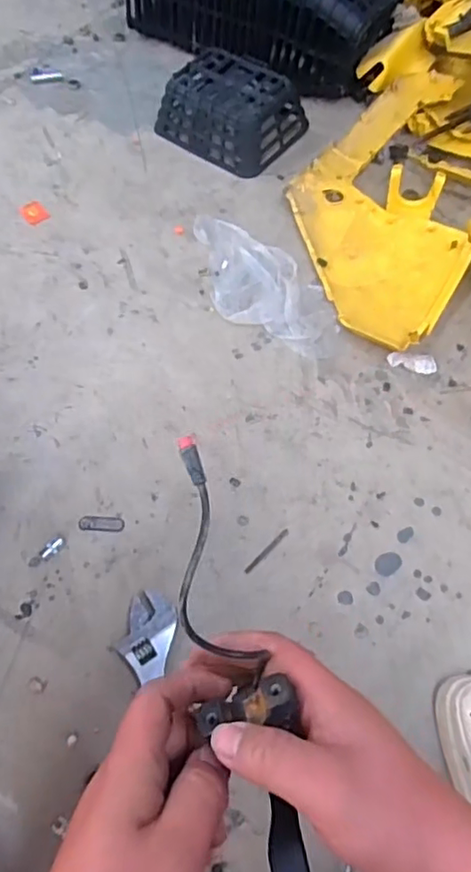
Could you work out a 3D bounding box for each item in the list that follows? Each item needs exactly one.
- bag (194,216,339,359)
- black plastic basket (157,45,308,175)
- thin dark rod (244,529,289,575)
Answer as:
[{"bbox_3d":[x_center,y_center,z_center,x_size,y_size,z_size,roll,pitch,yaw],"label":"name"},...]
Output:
[{"bbox_3d":[0.041,-0.314,1.187,0.192,0.016,0.428,-30,64,-15],"label":"bag"},{"bbox_3d":[-0.015,-0.783,1.402,0.310,0.115,0.225,33,66,18],"label":"black plastic basket"},{"bbox_3d":[0.049,0.178,0.898,0.092,0.004,0.009,-42,73,-16],"label":"thin dark rod"}]

